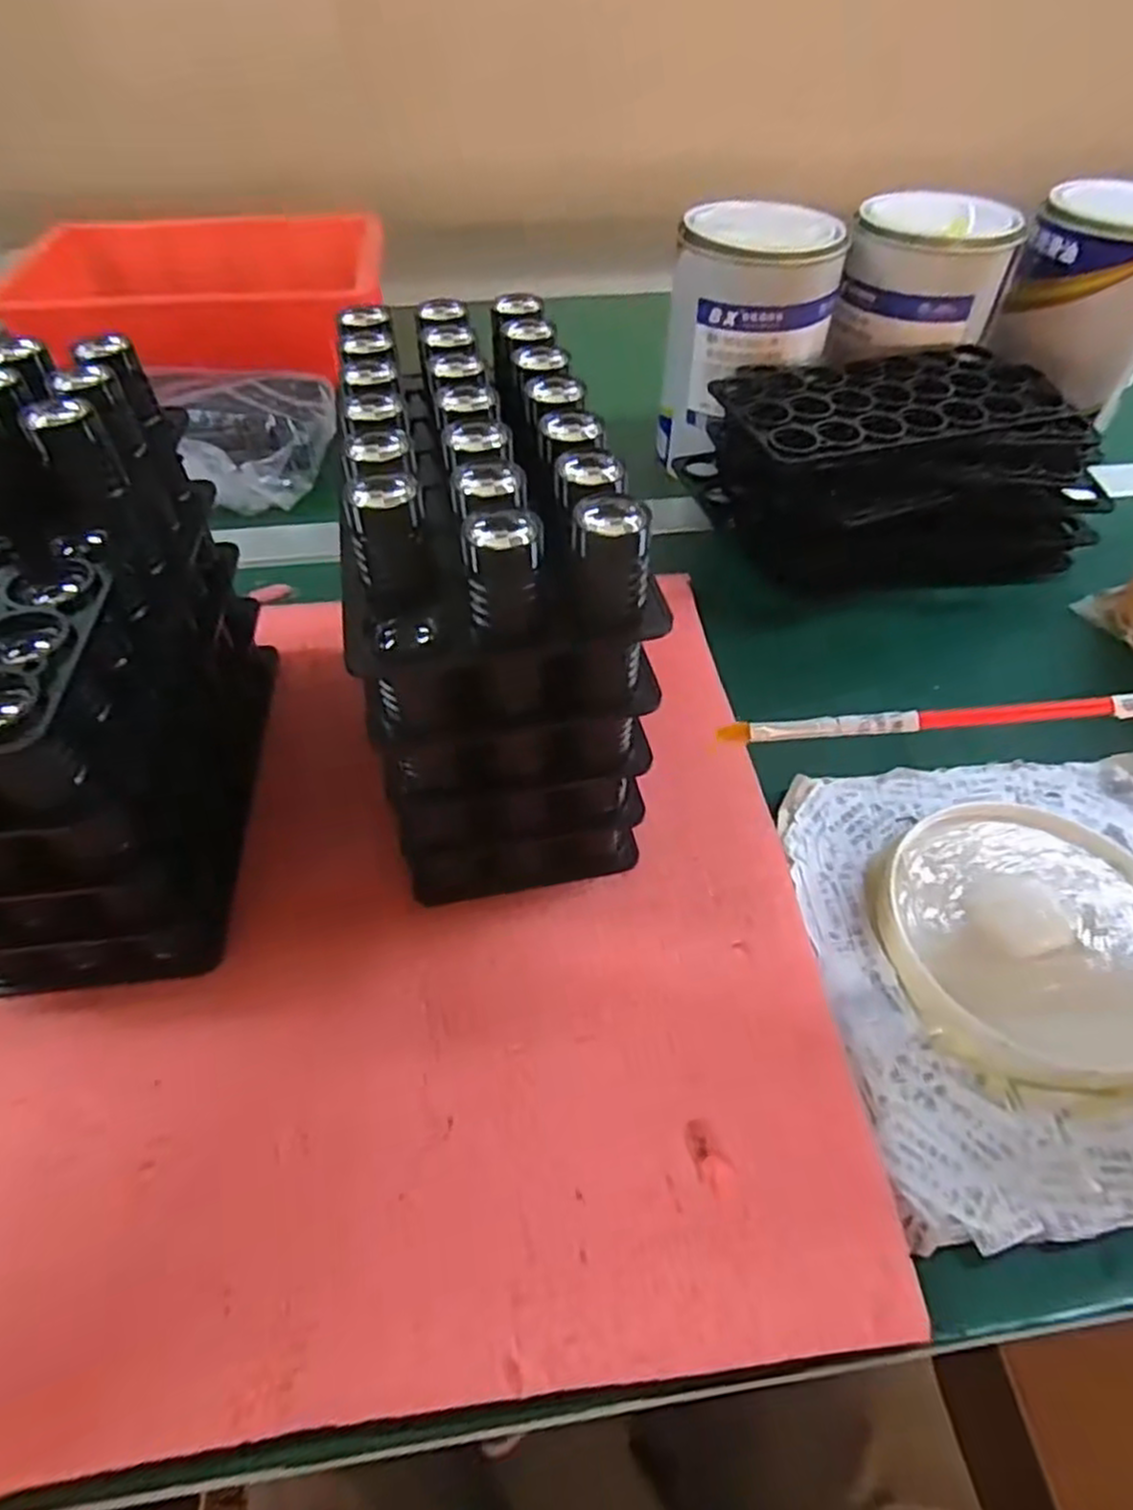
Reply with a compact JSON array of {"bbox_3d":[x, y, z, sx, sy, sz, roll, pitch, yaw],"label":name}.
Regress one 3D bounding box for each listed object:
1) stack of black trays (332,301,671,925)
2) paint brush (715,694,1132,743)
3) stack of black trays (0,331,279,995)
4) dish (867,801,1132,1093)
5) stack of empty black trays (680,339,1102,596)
[{"bbox_3d":[-0.034,-0.063,0.317,0.101,0.170,0.175,-11,51,-9],"label":"stack of black trays"},{"bbox_3d":[0.169,-0.015,0.224,0.241,0.007,0.007,-4,50,17],"label":"paint brush"},{"bbox_3d":[-0.195,-0.033,0.290,0.094,0.160,0.183,-5,50,-4],"label":"stack of black trays"},{"bbox_3d":[0.194,0.074,0.311,0.120,0.014,0.119,0,49,0],"label":"dish"},{"bbox_3d":[0.200,-0.178,0.472,0.236,0.089,0.127,-4,50,-3],"label":"stack of empty black trays"}]

